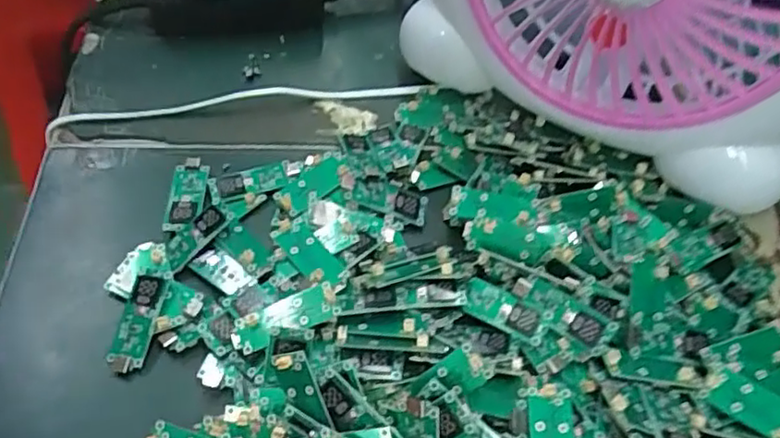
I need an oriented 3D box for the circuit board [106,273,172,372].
[{"bbox_3d":[-0.122,0.048,0.312,0.018,0.008,0.048,14,73,5],"label":"circuit board"}]

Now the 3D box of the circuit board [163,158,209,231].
[{"bbox_3d":[-0.113,-0.014,0.361,0.017,0.006,0.048,4,51,-2],"label":"circuit board"}]

